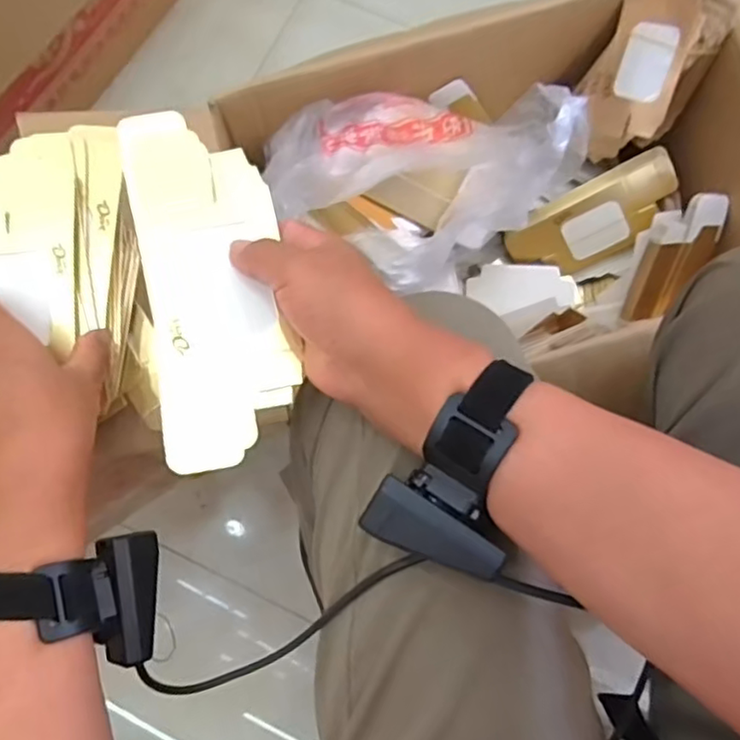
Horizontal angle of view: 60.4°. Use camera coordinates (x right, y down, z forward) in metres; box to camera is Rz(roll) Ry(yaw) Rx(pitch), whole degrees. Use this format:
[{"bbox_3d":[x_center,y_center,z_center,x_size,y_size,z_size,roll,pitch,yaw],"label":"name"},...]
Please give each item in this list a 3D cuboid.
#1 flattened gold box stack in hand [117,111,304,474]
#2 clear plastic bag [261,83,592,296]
[{"bbox_3d":[-0.094,-0.056,0.383,0.082,0.009,0.219,-12,80,-3],"label":"flattened gold box stack in hand"},{"bbox_3d":[0.035,-0.198,0.567,0.262,0.170,0.193,-5,77,-1],"label":"clear plastic bag"}]

